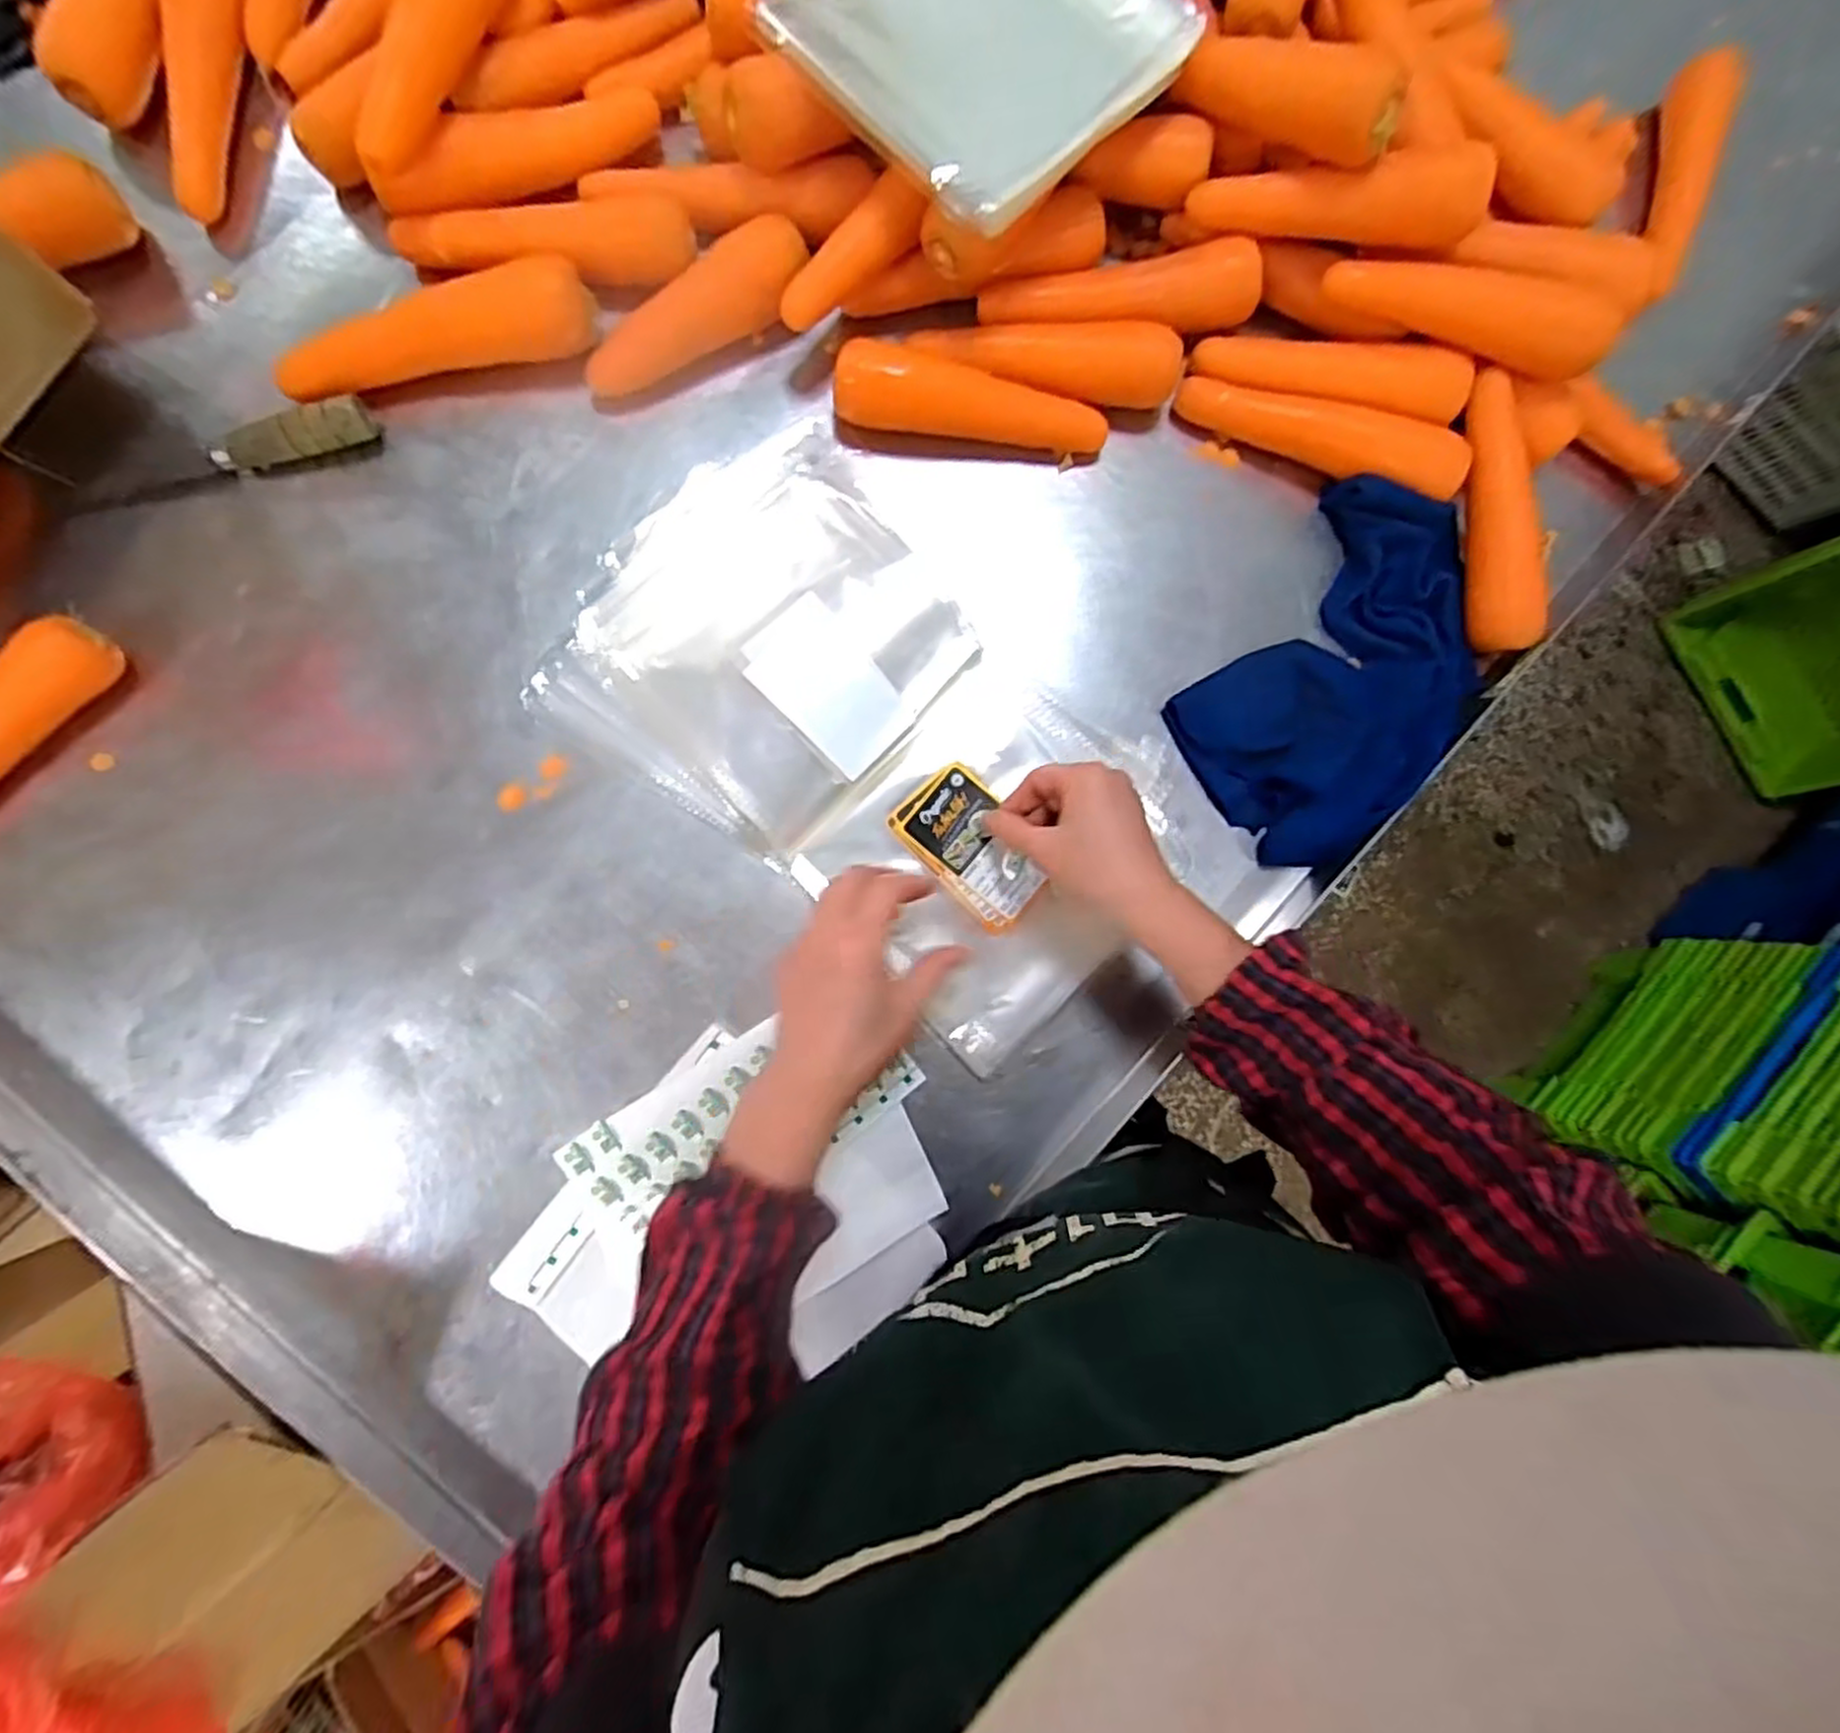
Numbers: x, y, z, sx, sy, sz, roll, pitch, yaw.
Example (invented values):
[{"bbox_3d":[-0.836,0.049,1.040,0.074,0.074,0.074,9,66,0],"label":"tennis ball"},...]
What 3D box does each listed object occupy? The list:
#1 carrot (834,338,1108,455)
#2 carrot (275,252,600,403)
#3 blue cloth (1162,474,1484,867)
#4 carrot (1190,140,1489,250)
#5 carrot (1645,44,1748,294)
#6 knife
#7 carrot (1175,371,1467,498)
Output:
[{"bbox_3d":[0.036,-0.319,0.543,0.184,0.042,0.035,6,86,-4],"label":"carrot"},{"bbox_3d":[-0.313,-0.342,0.514,0.201,0.046,0.040,-16,88,-5],"label":"carrot"},{"bbox_3d":[0.311,-0.143,0.563,0.167,0.040,0.272,38,85,-1],"label":"blue cloth"},{"bbox_3d":[0.271,-0.435,0.515,0.174,0.037,0.039,12,86,15],"label":"carrot"},{"bbox_3d":[0.591,-0.542,0.610,0.033,0.035,0.222,20,87,-5],"label":"carrot"},{"bbox_3d":[-0.445,-0.257,0.505,0.194,0.034,0.022,-20,88,-5],"label":"knife"},{"bbox_3d":[0.287,-0.311,0.563,0.203,0.046,0.039,21,86,-2],"label":"carrot"}]

